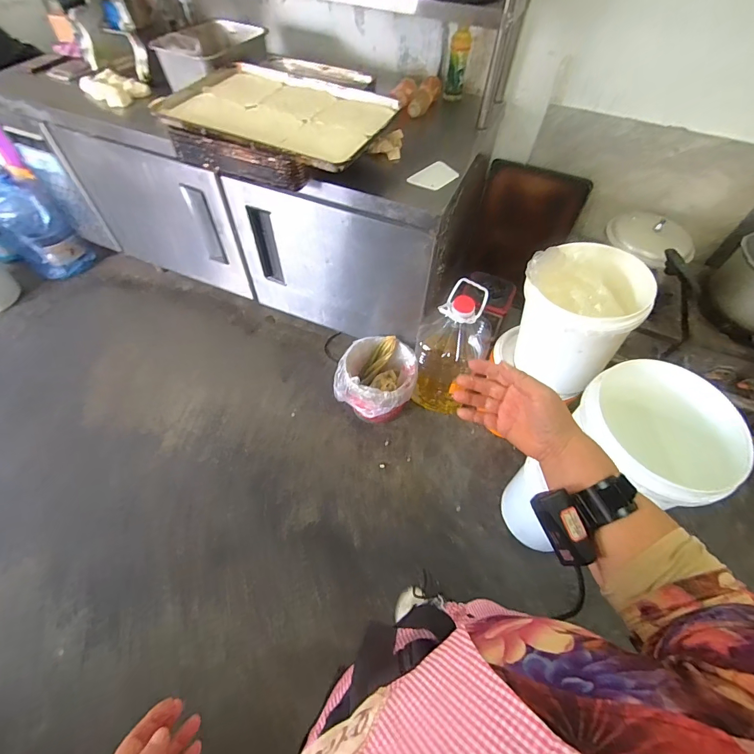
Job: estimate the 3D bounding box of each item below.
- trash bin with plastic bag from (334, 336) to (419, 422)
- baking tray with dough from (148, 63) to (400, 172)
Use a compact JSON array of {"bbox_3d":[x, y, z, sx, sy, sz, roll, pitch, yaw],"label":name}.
[{"bbox_3d":[-0.006,0.035,1.521,0.294,0.275,0.281,14,56,7],"label":"trash bin with plastic bag"},{"bbox_3d":[-0.266,-0.766,1.096,0.608,0.033,0.433,26,57,15],"label":"baking tray with dough"}]

